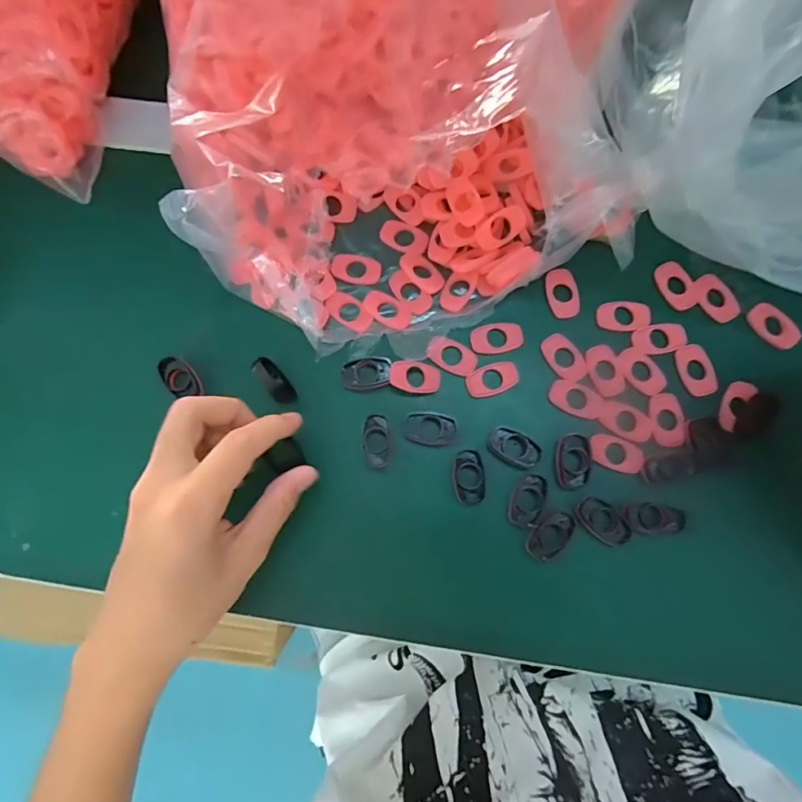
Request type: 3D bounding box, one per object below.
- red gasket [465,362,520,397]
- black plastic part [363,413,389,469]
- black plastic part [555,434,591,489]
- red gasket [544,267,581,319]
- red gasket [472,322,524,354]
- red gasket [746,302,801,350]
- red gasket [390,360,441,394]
[{"bbox_3d":[0.058,-0.014,0.289,0.033,0.004,0.020,-16,80,-1],"label":"red gasket"},{"bbox_3d":[-0.015,0.024,0.284,0.015,0.006,0.033,-1,80,2],"label":"black plastic part"},{"bbox_3d":[0.104,0.036,0.278,0.019,0.005,0.032,1,80,2],"label":"black plastic part"},{"bbox_3d":[0.106,-0.070,0.299,0.019,0.005,0.033,-12,80,0],"label":"red gasket"},{"bbox_3d":[0.062,-0.041,0.295,0.032,0.004,0.019,-13,80,0],"label":"red gasket"},{"bbox_3d":[0.239,-0.049,0.294,0.017,0.008,0.031,-41,81,-5],"label":"red gasket"},{"bbox_3d":[0.009,-0.015,0.286,0.033,0.004,0.020,2,88,-21],"label":"red gasket"}]

